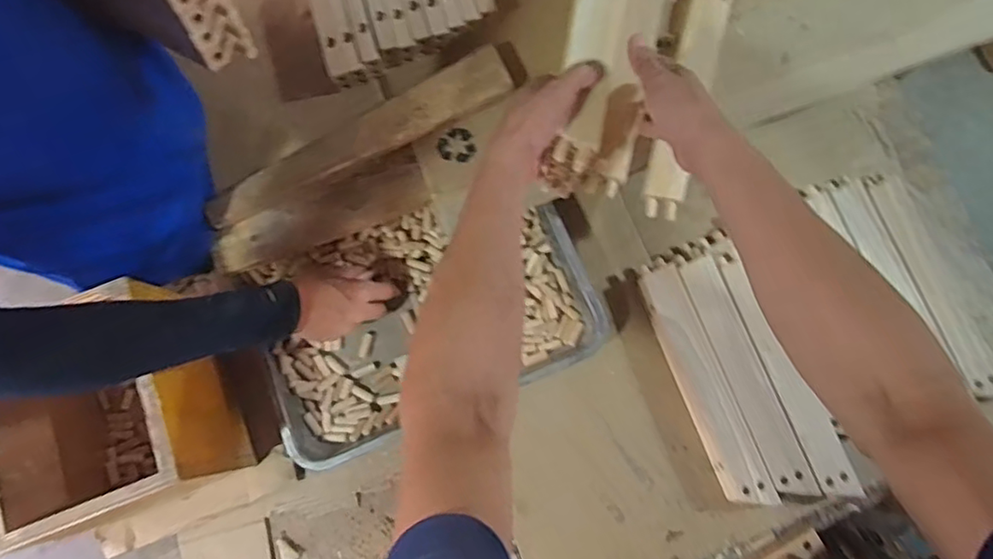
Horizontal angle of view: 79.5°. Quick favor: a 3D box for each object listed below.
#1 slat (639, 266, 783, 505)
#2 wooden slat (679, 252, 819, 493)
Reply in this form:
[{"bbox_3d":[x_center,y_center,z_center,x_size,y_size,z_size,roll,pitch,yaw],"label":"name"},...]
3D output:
[{"bbox_3d":[0.243,0.121,0.704,0.052,0.022,0.284,-23,77,13],"label":"slat"},{"bbox_3d":[0.288,0.109,0.697,0.049,0.016,0.287,-19,79,-4],"label":"wooden slat"}]

